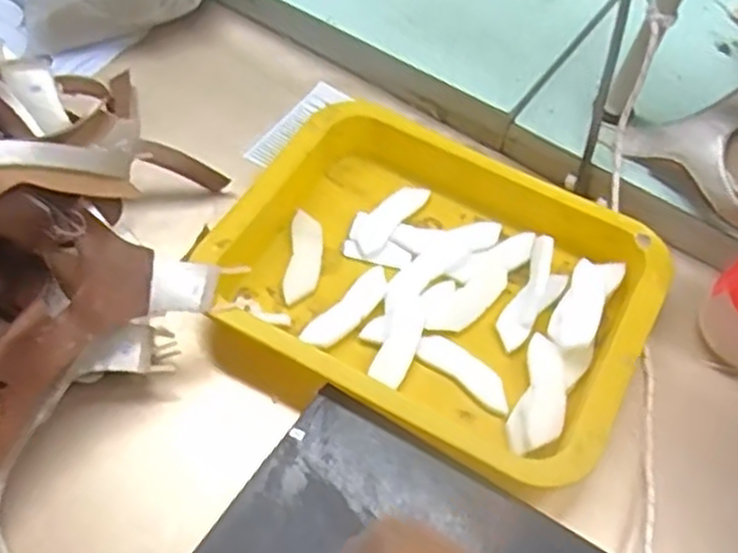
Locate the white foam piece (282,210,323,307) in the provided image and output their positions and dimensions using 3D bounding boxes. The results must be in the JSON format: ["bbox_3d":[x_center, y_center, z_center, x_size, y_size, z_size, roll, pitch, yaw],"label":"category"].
[{"bbox_3d":[-0.042,-0.013,0.511,0.022,0.007,0.067,4,56,-1],"label":"white foam piece"}]

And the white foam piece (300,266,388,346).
[{"bbox_3d":[-0.012,0.020,0.488,0.021,0.004,0.069,39,62,20],"label":"white foam piece"}]

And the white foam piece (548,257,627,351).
[{"bbox_3d":[0.135,0.013,0.485,0.028,0.009,0.075,27,59,14],"label":"white foam piece"}]

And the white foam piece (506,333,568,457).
[{"bbox_3d":[0.101,0.070,0.458,0.030,0.011,0.071,4,60,28],"label":"white foam piece"}]

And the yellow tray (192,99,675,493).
[{"bbox_3d":[0.042,-0.003,0.494,0.258,0.039,0.207,25,58,12],"label":"yellow tray"}]

